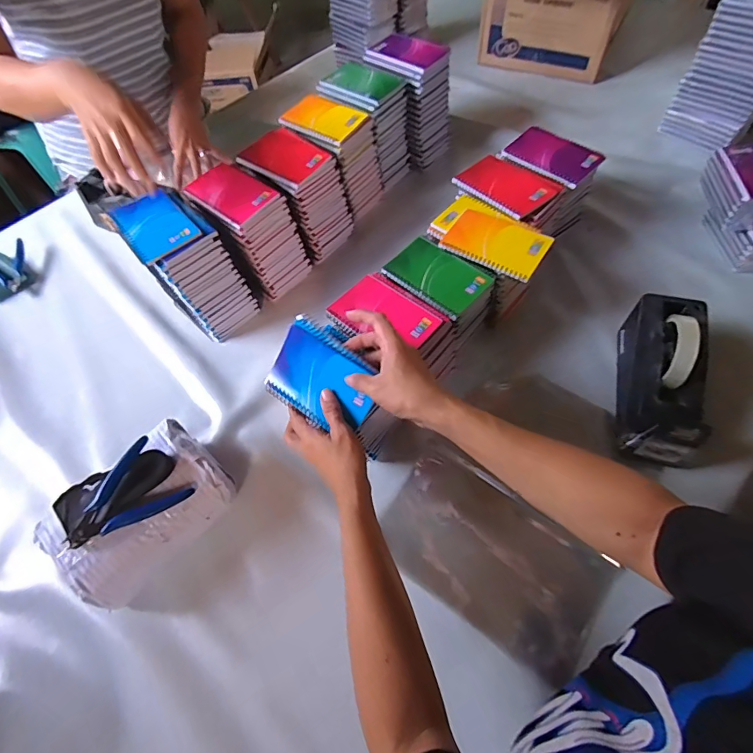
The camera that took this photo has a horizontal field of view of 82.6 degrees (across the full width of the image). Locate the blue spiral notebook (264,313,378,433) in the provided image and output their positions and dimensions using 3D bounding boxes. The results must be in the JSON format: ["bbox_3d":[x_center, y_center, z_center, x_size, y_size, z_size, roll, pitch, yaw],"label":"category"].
[{"bbox_3d":[-0.061,0.000,0.478,0.125,0.013,0.096,28,99,19],"label":"blue spiral notebook"}]

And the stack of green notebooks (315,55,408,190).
[{"bbox_3d":[-0.018,-0.473,0.813,0.139,0.165,0.098,35,69,20],"label":"stack of green notebooks"}]

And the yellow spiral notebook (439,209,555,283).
[{"bbox_3d":[0.165,-0.186,0.586,0.131,0.013,0.085,32,68,20],"label":"yellow spiral notebook"}]

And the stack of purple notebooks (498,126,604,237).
[{"bbox_3d":[0.279,-0.321,0.726,0.109,0.134,0.136,-41,66,-17],"label":"stack of purple notebooks"}]

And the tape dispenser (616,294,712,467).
[{"bbox_3d":[0.367,0.000,0.550,0.080,0.122,0.204,13,63,11],"label":"tape dispenser"}]

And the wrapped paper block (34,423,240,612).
[{"bbox_3d":[-0.266,0.161,0.506,0.122,0.117,0.182,36,69,21],"label":"wrapped paper block"}]

